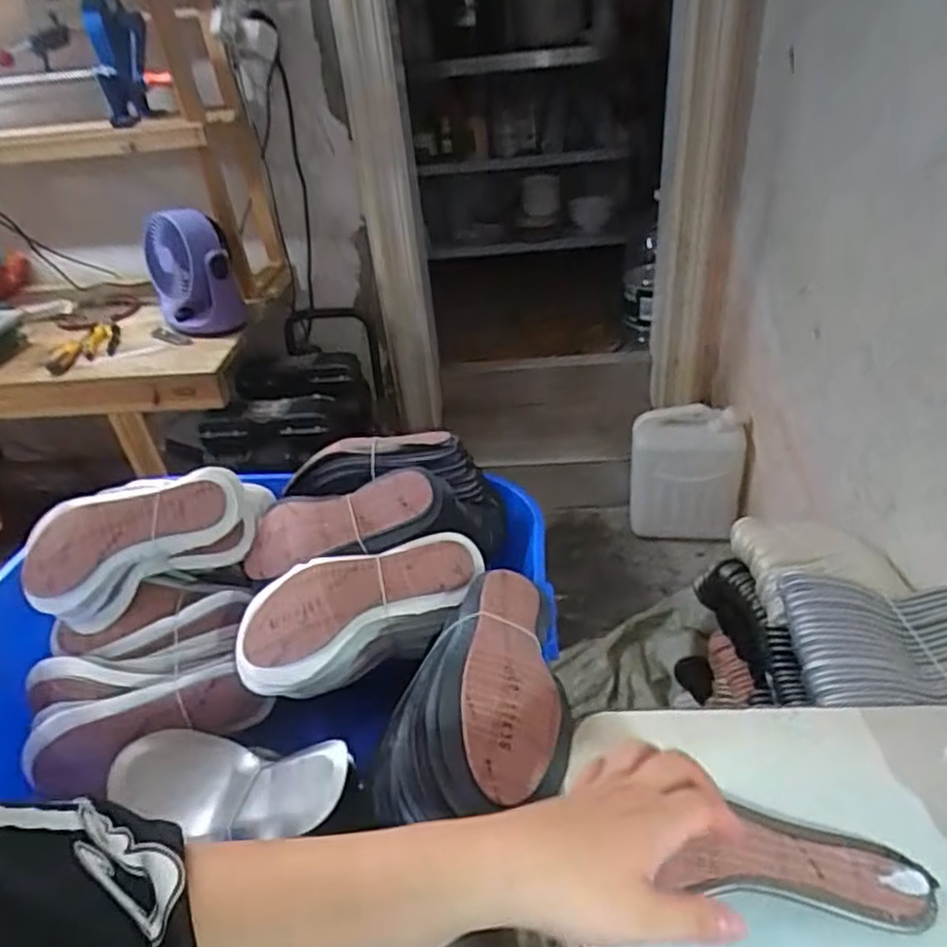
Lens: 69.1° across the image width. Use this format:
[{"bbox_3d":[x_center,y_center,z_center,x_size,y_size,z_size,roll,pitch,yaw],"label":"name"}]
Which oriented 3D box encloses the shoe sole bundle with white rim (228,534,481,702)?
[{"bbox_3d":[-0.109,0.151,0.707,0.250,0.145,0.093,-21,51,-14],"label":"shoe sole bundle with white rim"}]

